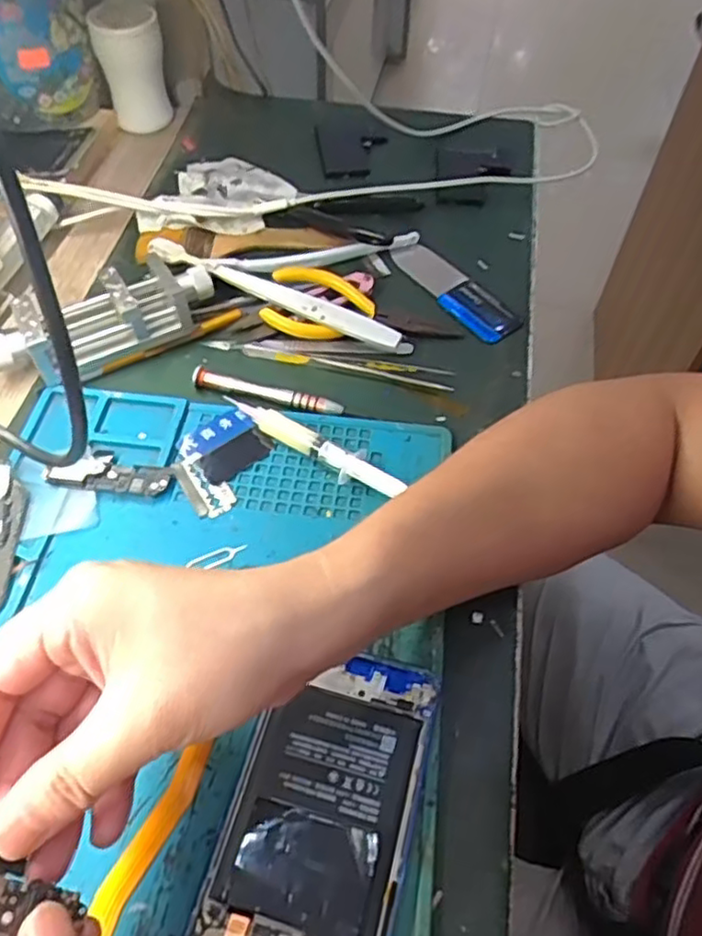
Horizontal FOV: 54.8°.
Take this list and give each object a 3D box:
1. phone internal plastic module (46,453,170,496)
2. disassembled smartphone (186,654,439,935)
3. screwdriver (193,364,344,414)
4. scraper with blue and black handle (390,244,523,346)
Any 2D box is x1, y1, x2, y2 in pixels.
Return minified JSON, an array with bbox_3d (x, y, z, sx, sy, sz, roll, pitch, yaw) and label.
[{"bbox_3d":[-0.133,0.003,0.374,0.065,0.005,0.024,6,55,2],"label":"phone internal plastic module"},{"bbox_3d":[-0.016,0.153,0.272,0.073,0.010,0.158,14,56,8],"label":"disassembled smartphone"},{"bbox_3d":[-0.051,-0.046,0.416,0.095,0.009,0.009,15,56,8],"label":"screwdriver"},{"bbox_3d":[0.071,-0.123,0.475,0.035,0.011,0.106,-34,63,-23],"label":"scraper with blue and black handle"}]

